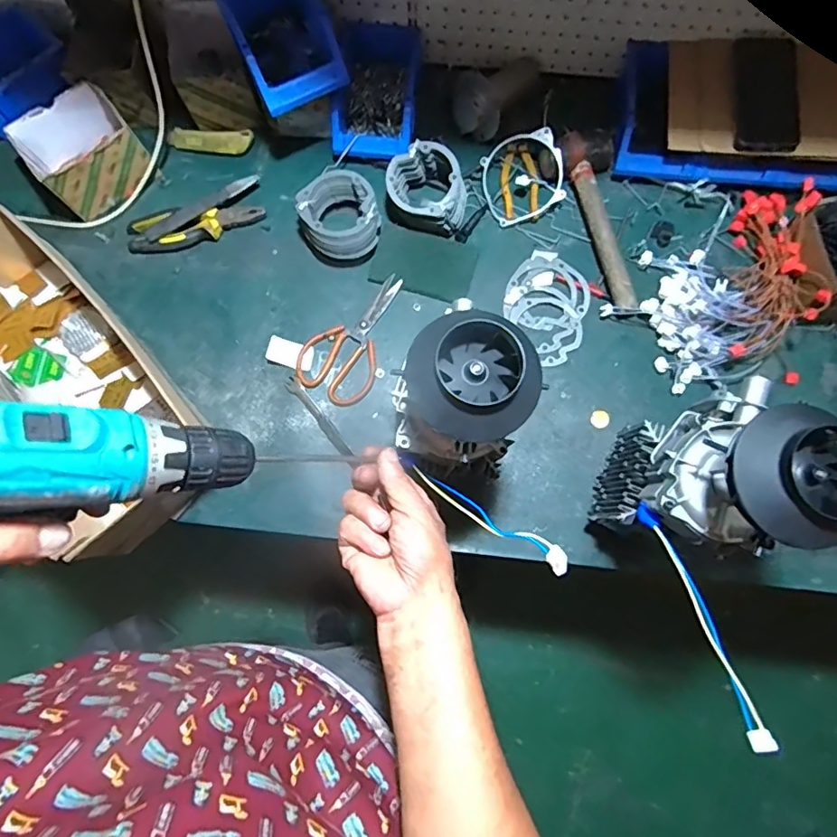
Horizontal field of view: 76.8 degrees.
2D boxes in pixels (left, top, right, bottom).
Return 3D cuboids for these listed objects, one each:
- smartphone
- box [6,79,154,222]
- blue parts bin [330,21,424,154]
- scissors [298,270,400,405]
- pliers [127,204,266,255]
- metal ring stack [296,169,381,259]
[{"bbox_3d":[0.467,-0.432,0.705,0.075,0.013,0.170,6,77,2],"label":"smartphone"},{"bbox_3d":[-0.476,-0.381,0.761,0.151,0.093,0.118,-36,79,-7],"label":"box"},{"bbox_3d":[-0.057,-0.478,0.772,0.127,0.068,0.197,4,77,2],"label":"blue parts bin"},{"bbox_3d":[-0.087,-0.118,0.742,0.105,0.010,0.193,28,79,7],"label":"scissors"},{"bbox_3d":[-0.330,-0.288,0.777,0.202,0.021,0.065,-12,77,-2],"label":"pliers"},{"bbox_3d":[-0.108,-0.284,0.747,0.111,0.063,0.116,-21,77,-4],"label":"metal ring stack"}]

